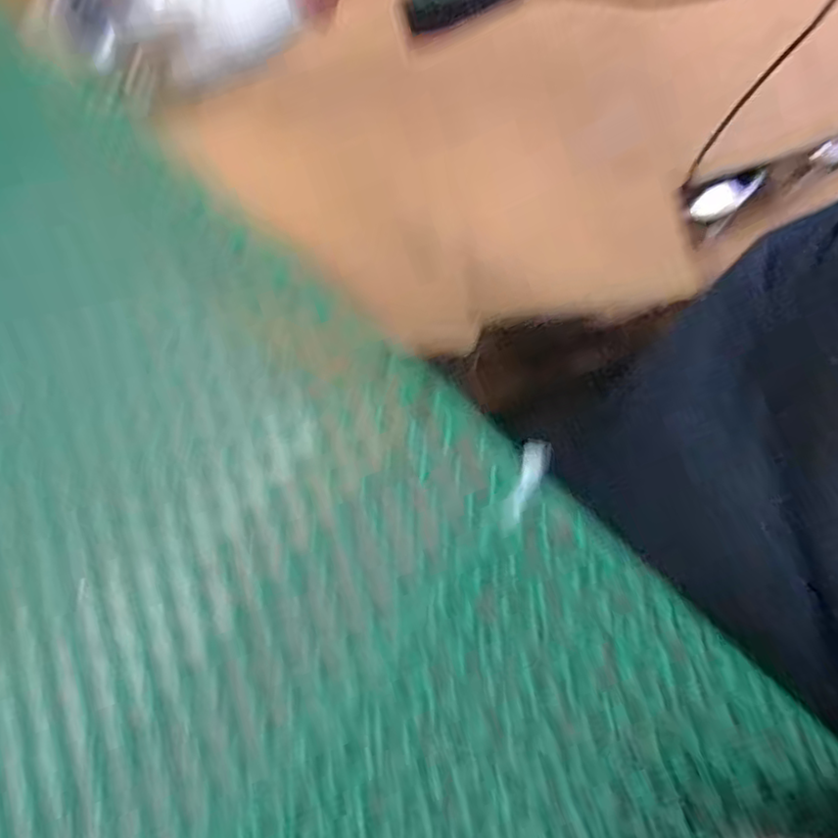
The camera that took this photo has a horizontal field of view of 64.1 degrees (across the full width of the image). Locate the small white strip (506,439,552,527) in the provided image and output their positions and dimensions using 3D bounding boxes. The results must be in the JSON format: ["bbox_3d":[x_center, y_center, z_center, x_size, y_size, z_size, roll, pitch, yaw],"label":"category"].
[{"bbox_3d":[0.036,0.020,0.215,0.009,0.004,0.028,15,82,1],"label":"small white strip"}]

